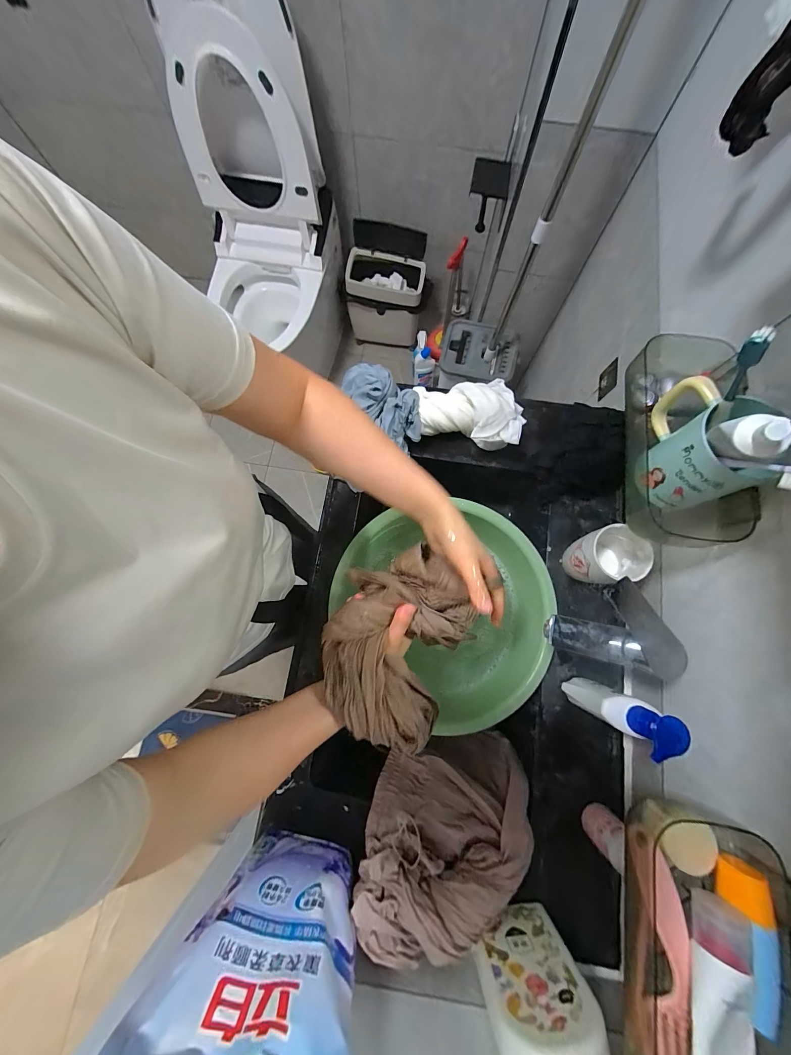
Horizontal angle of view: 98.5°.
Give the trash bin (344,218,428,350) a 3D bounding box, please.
[{"bbox_3d":[-0.041,-0.938,1.382,0.310,0.404,0.172,9,78,2],"label":"trash bin"}]

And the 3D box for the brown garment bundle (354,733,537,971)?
[{"bbox_3d":[0.068,0.409,0.467,0.204,0.156,0.211,14,79,3],"label":"brown garment bundle"}]

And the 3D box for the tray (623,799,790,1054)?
[{"bbox_3d":[0.258,0.383,0.281,0.118,0.057,0.244,12,78,2],"label":"tray"}]

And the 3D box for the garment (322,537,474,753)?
[{"bbox_3d":[0.001,0.123,0.377,0.149,0.067,0.201,27,79,6],"label":"garment"}]

